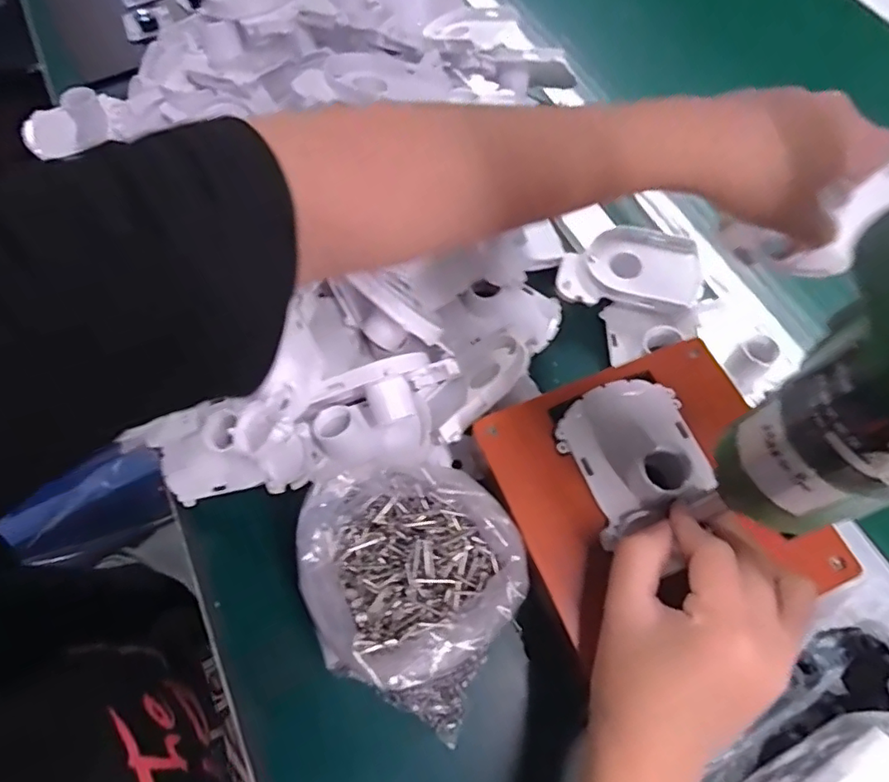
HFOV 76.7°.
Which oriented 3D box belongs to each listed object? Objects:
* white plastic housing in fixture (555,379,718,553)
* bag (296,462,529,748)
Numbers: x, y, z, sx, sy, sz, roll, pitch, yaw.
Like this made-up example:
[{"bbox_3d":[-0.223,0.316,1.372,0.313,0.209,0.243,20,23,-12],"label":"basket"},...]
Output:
[{"bbox_3d":[0.103,0.030,0.299,0.070,0.023,0.078,-19,67,-7],"label":"white plastic housing in fixture"},{"bbox_3d":[-0.019,0.105,0.311,0.122,0.092,0.116,34,71,15],"label":"bag"}]

